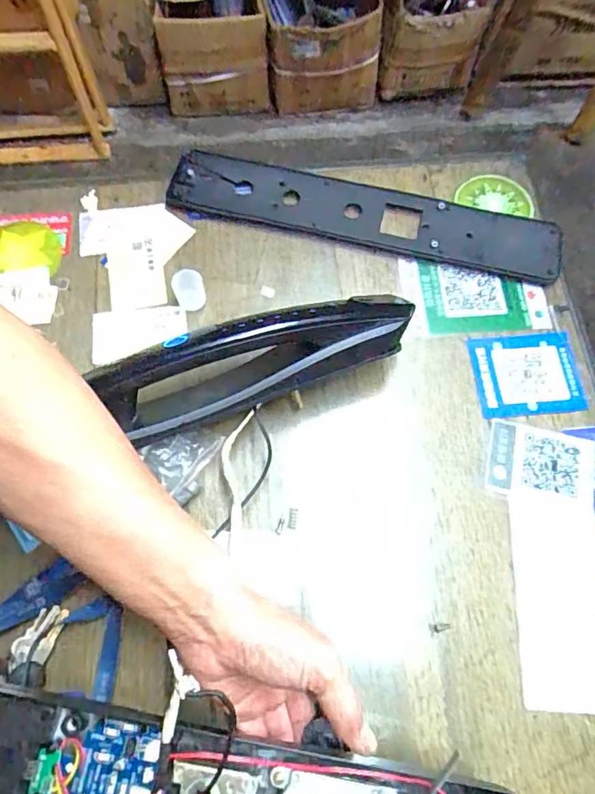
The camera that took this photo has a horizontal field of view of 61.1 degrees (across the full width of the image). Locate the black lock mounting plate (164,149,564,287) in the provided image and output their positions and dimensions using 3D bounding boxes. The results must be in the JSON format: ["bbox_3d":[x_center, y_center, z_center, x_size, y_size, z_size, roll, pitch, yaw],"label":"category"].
[{"bbox_3d":[0.070,-0.194,0.534,0.412,0.009,0.080,12,69,3],"label":"black lock mounting plate"}]

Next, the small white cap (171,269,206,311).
[{"bbox_3d":[-0.104,-0.101,0.487,0.029,0.033,0.028,1,69,-2],"label":"small white cap"}]

